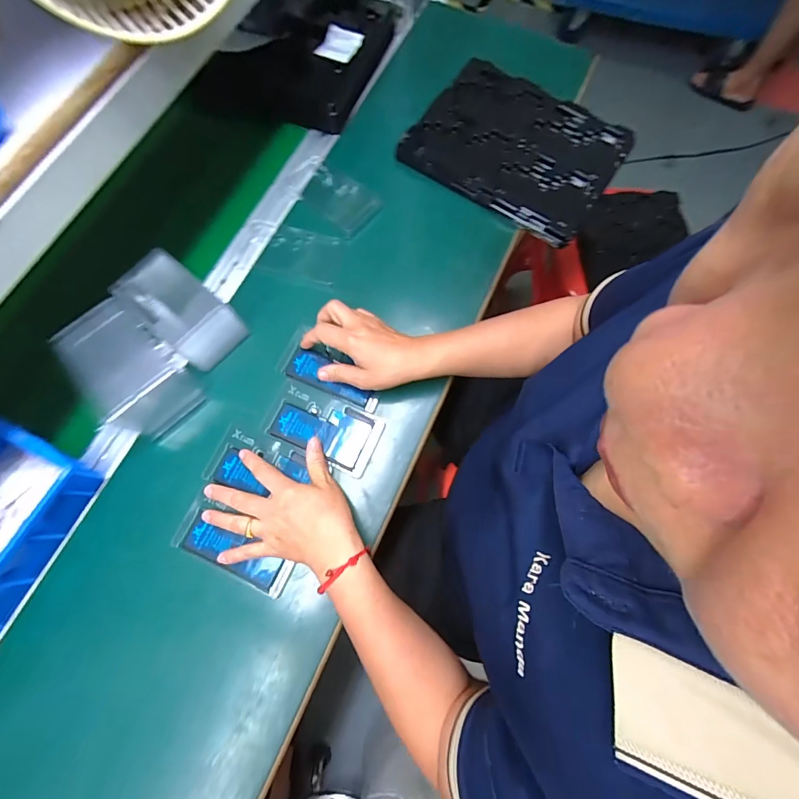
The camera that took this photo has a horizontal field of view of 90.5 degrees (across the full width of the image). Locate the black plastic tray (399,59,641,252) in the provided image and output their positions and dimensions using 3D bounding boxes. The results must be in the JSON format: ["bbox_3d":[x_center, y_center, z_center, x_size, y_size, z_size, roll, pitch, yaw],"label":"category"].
[{"bbox_3d":[0.165,-0.361,0.566,0.274,0.029,0.209,35,76,9],"label":"black plastic tray"}]

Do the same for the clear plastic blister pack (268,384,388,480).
[{"bbox_3d":[-0.084,0.032,0.454,0.120,0.014,0.069,24,75,7],"label":"clear plastic blister pack"}]

